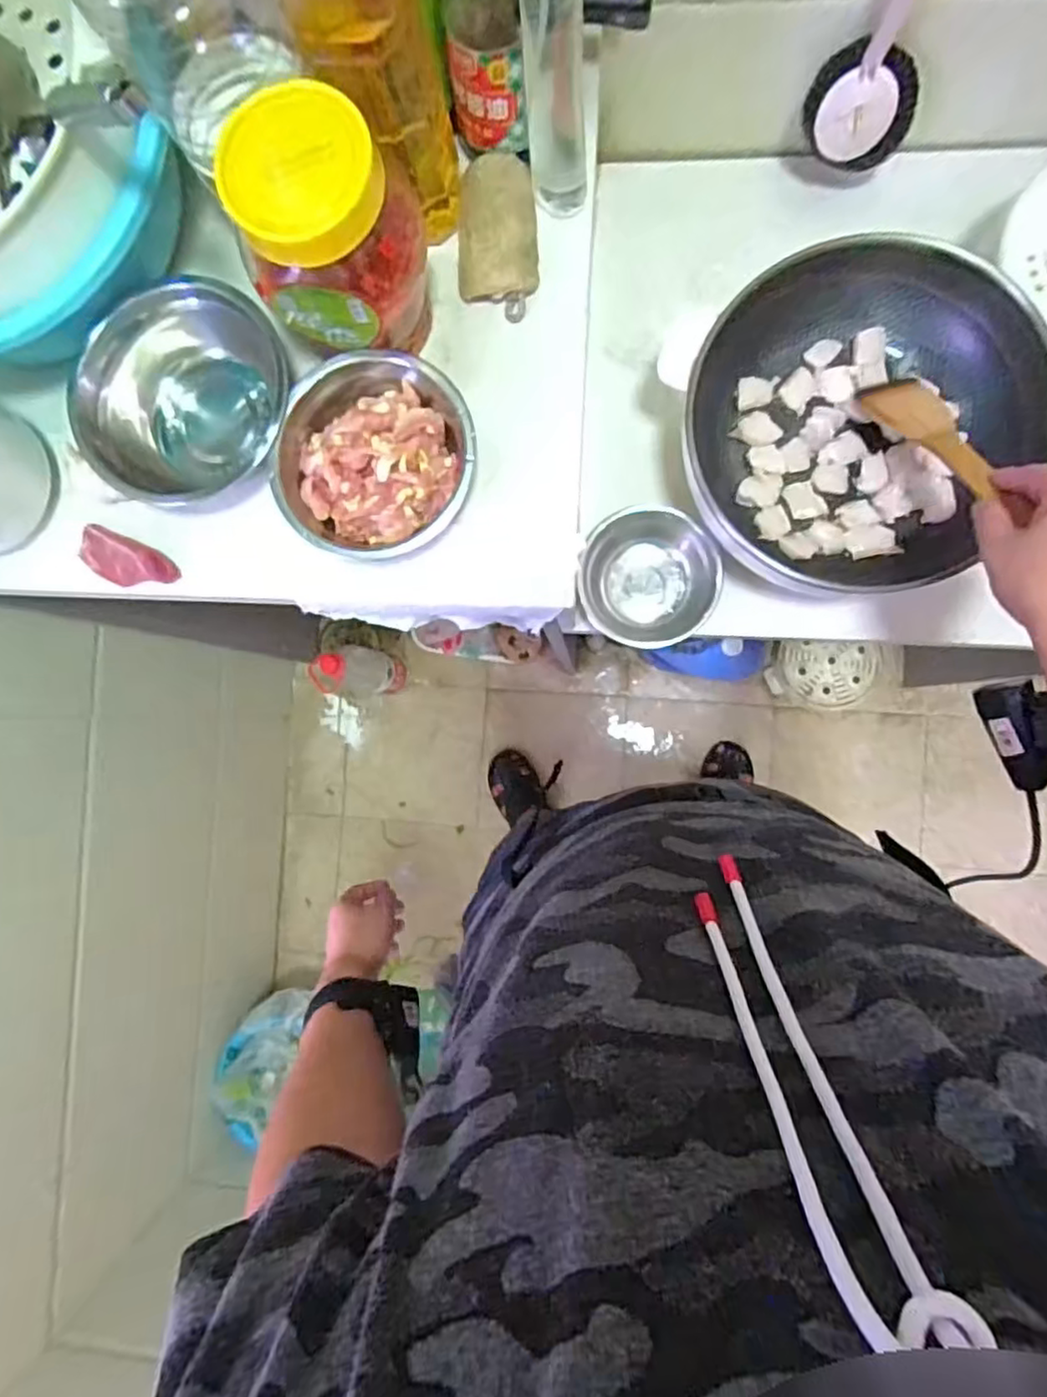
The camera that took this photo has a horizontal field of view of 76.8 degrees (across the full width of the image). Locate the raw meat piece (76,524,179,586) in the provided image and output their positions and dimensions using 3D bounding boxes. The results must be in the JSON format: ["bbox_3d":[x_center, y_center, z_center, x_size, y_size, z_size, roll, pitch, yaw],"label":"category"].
[{"bbox_3d":[-0.319,-0.109,0.531,0.078,0.019,0.037,23,91,6],"label":"raw meat piece"}]

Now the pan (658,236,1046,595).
[{"bbox_3d":[0.271,-0.217,0.534,0.257,0.094,0.254,-23,87,5],"label":"pan"}]

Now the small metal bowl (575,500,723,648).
[{"bbox_3d":[0.115,-0.110,0.623,0.120,0.063,0.125,0,89,6],"label":"small metal bowl"}]

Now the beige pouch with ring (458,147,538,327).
[{"bbox_3d":[-0.020,-0.349,0.501,0.060,0.033,0.108,-3,89,6],"label":"beige pouch with ring"}]

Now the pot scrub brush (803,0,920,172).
[{"bbox_3d":[0.271,-0.490,0.475,0.083,0.215,0.040,19,91,6],"label":"pot scrub brush"}]

